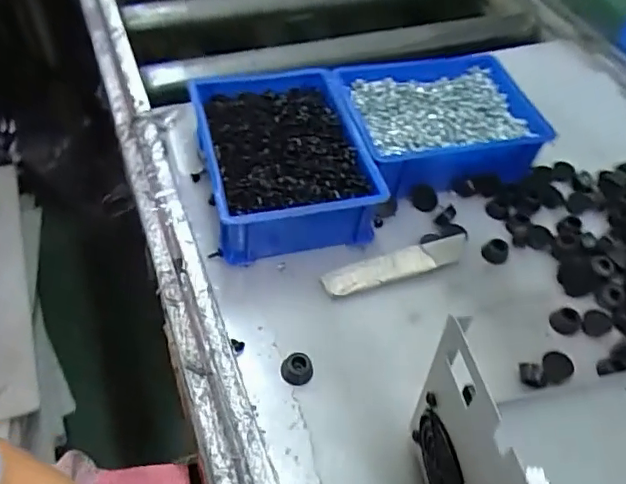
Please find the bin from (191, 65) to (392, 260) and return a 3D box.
[{"bbox_3d":[-0.030,-0.081,0.545,0.149,0.069,0.197,-11,53,-14],"label":"bin"}]

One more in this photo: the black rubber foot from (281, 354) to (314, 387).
[{"bbox_3d":[-0.012,0.100,0.438,0.024,0.015,0.022,5,51,-2],"label":"black rubber foot"}]

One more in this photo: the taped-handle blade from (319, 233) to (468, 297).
[{"bbox_3d":[0.078,0.020,0.501,0.141,0.012,0.024,-15,54,-14],"label":"taped-handle blade"}]

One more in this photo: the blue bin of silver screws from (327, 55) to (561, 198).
[{"bbox_3d":[0.131,-0.125,0.593,0.198,0.062,0.162,-6,52,-11],"label":"blue bin of silver screws"}]

